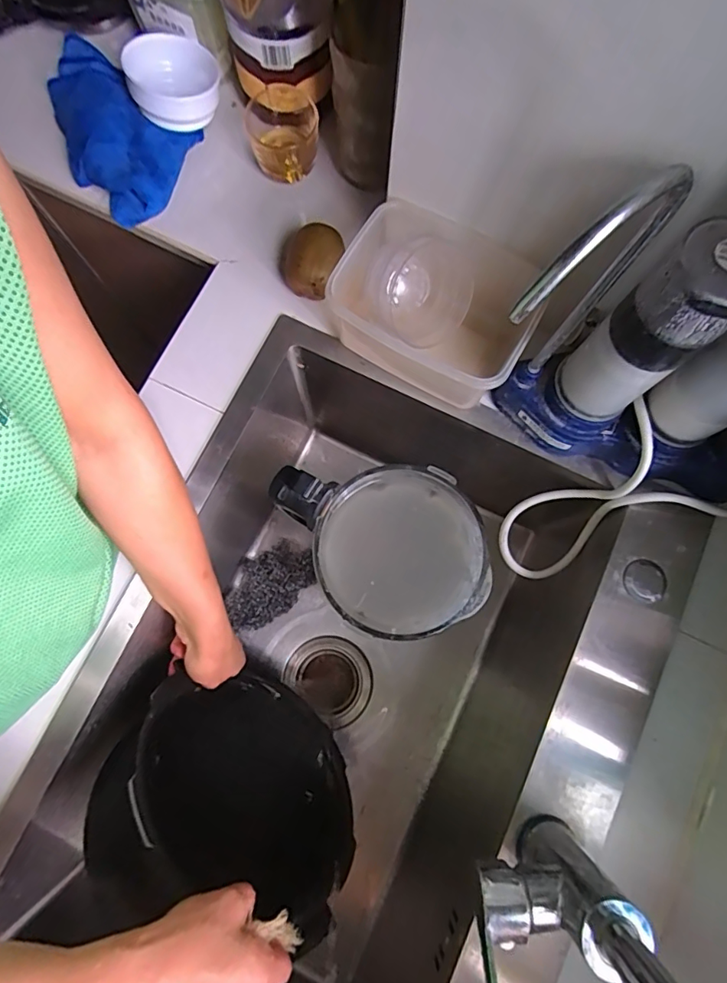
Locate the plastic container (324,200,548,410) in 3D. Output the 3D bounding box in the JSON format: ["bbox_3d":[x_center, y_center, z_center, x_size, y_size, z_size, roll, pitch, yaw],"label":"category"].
[{"bbox_3d":[0.063,-0.160,0.456,0.173,0.078,0.121,25,79,4],"label":"plastic container"}]

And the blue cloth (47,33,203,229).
[{"bbox_3d":[-0.255,-0.361,0.507,0.180,0.037,0.116,42,81,6],"label":"blue cloth"}]

